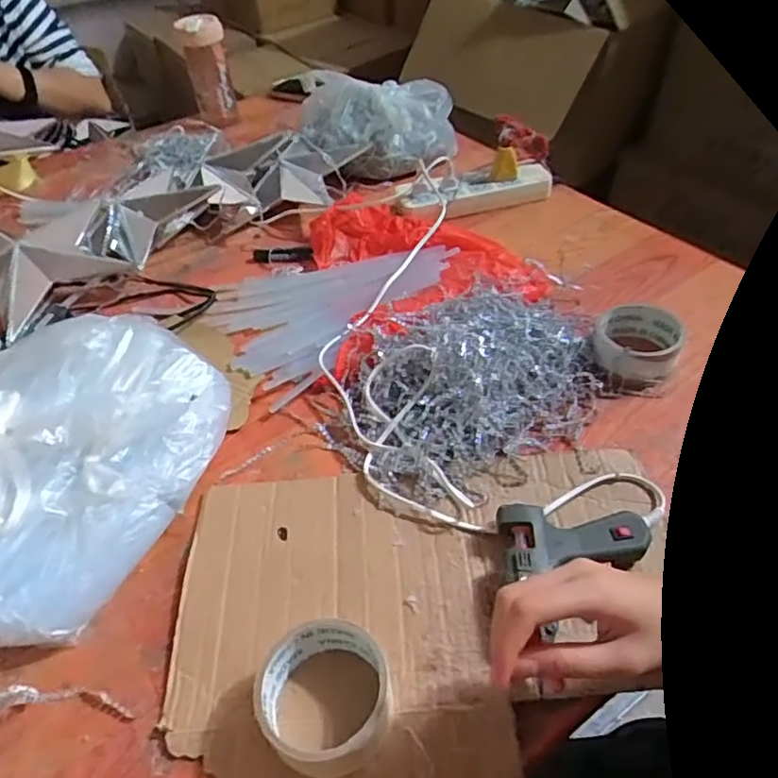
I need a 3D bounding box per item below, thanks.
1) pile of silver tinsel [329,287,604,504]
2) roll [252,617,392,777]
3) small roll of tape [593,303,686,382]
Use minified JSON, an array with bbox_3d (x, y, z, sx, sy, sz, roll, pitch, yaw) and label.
[{"bbox_3d":[0.087,-0.025,0.583,0.305,0.060,0.211,-26,48,-19],"label":"pile of silver tinsel"},{"bbox_3d":[-0.041,0.197,0.384,0.081,0.045,0.089,-3,44,3],"label":"roll"},{"bbox_3d":[0.256,-0.050,0.615,0.082,0.043,0.096,19,49,23],"label":"small roll of tape"}]

